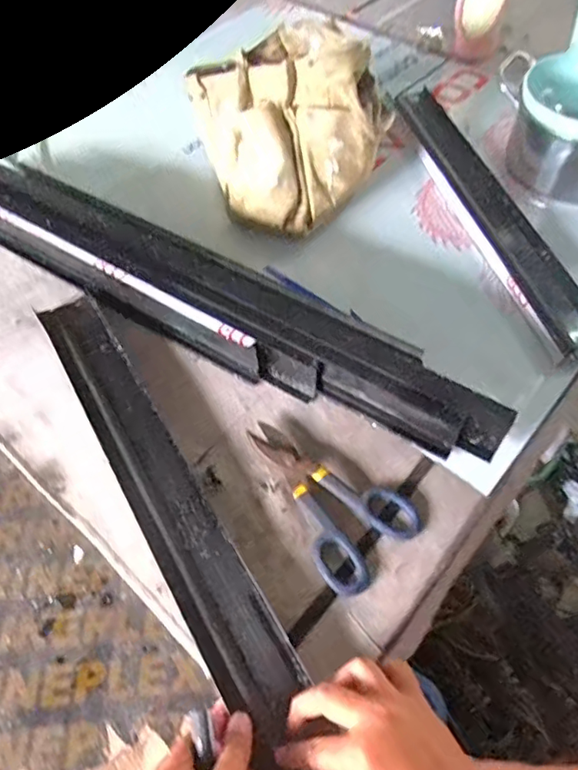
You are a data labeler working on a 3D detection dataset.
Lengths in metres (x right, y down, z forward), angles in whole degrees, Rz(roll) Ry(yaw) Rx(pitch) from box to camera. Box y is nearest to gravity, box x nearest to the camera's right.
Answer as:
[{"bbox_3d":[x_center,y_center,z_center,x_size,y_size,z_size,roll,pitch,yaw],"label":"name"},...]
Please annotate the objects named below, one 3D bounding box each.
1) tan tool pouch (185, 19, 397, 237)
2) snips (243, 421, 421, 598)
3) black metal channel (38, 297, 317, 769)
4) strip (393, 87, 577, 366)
[{"bbox_3d":[0.008,-0.372,0.795,0.251,0.186,0.287,-16,57,-10],"label":"tan tool pouch"},{"bbox_3d":[0.032,0.108,0.574,0.112,0.018,0.189,-38,63,-22],"label":"snips"},{"bbox_3d":[-0.132,0.098,0.574,0.069,0.018,0.555,-28,60,-15],"label":"black metal channel"},{"bbox_3d":[0.277,-0.267,0.808,0.083,0.023,0.565,-12,56,-7],"label":"strip"}]

